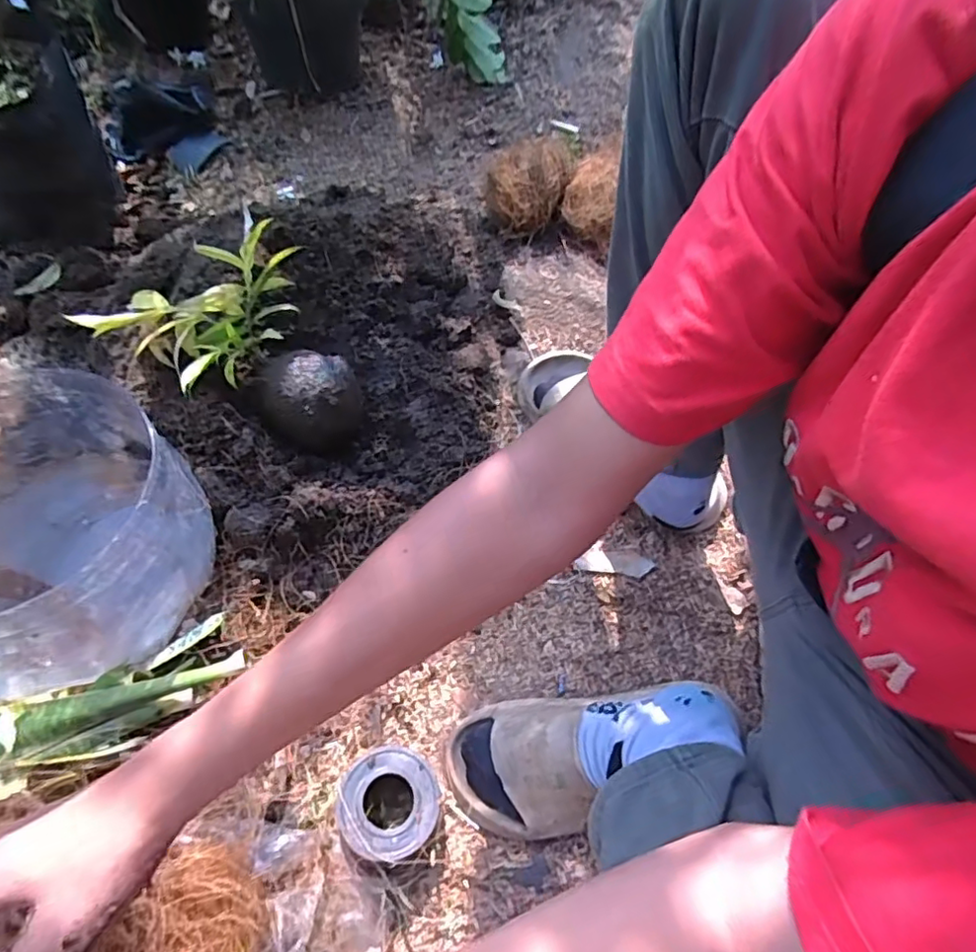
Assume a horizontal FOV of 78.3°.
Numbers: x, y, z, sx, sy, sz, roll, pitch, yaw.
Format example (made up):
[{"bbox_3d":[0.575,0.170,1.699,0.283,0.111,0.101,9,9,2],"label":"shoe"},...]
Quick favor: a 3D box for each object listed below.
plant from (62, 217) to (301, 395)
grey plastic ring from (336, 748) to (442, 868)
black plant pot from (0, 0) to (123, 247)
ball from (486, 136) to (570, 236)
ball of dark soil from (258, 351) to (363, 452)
[{"bbox_3d":[-0.292,-0.166,0.610,0.190,0.113,0.134,-26,68,-18],"label":"plant"},{"bbox_3d":[-0.083,0.275,0.507,0.080,0.047,0.081,2,62,-5],"label":"grey plastic ring"},{"bbox_3d":[-0.585,-0.427,0.745,0.188,0.219,0.209,-34,70,-21],"label":"black plant pot"},{"bbox_3d":[0.050,-0.370,0.775,0.099,0.088,0.105,2,62,-5],"label":"ball"},{"bbox_3d":[-0.185,-0.077,0.639,0.093,0.082,0.085,-17,65,-15],"label":"ball of dark soil"}]

